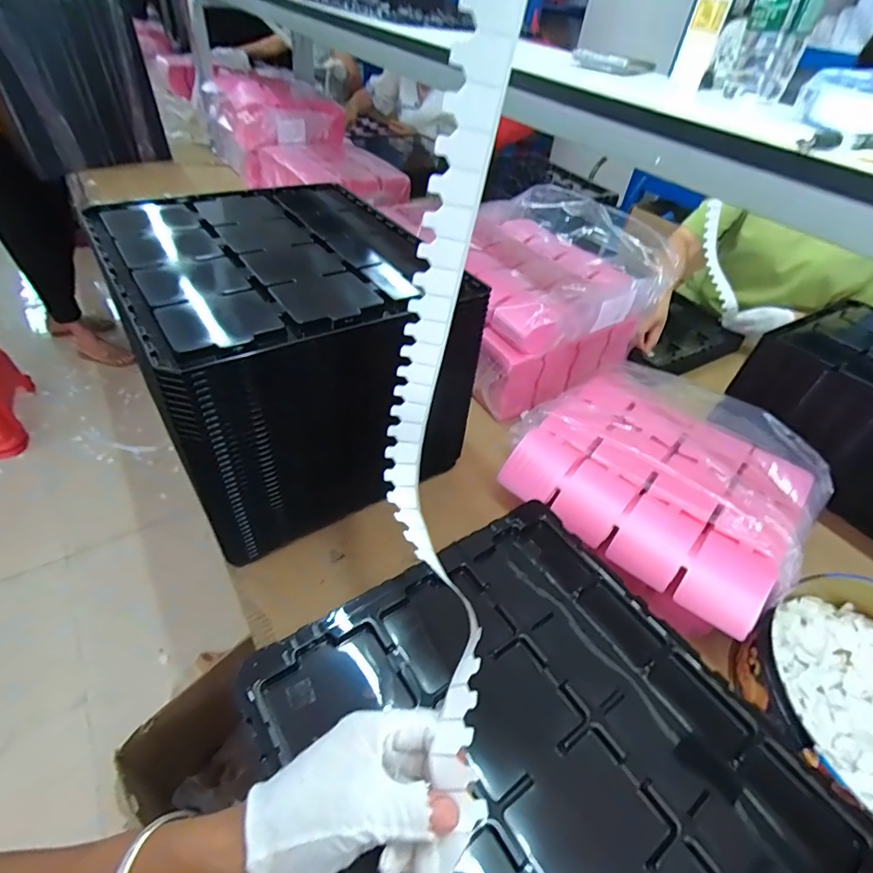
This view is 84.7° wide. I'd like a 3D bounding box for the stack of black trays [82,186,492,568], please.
[{"bbox_3d":[-0.189,-0.113,0.640,0.339,0.278,0.375,-23,51,-28],"label":"stack of black trays"}]

